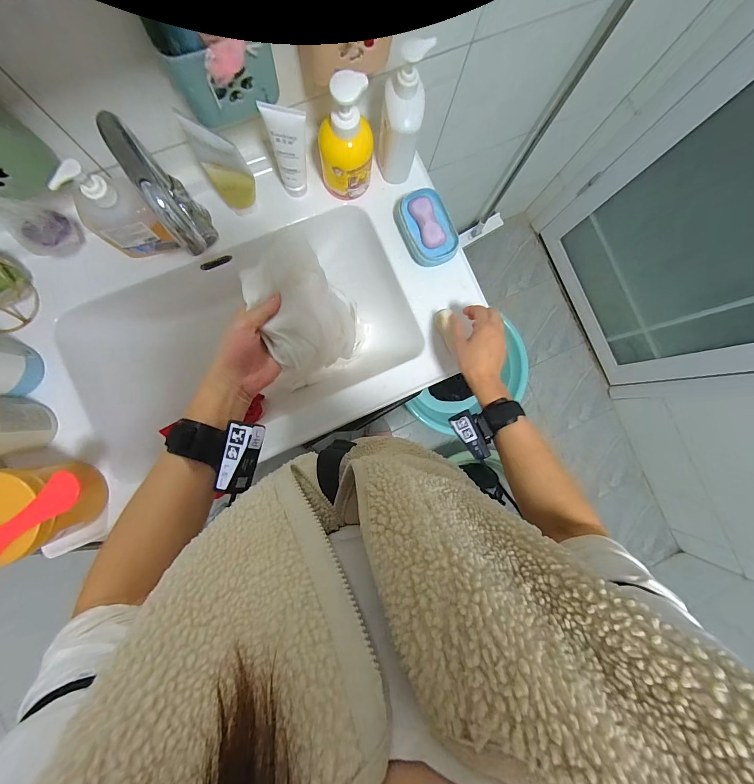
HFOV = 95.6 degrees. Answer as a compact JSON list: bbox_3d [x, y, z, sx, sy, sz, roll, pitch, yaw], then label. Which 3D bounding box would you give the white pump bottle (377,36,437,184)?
[{"bbox_3d":[0.036,-0.397,0.503,0.058,0.179,0.054,7,86,-4],"label":"white pump bottle"}]

